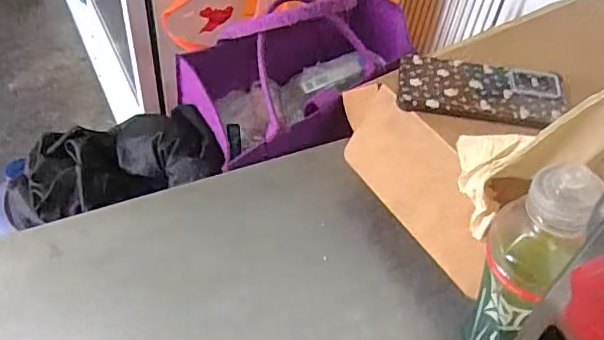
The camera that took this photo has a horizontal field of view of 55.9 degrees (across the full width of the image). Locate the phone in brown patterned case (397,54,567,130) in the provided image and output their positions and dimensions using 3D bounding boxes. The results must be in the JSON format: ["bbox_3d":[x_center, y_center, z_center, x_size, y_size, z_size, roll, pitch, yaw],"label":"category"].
[{"bbox_3d":[0.183,-0.080,0.579,0.166,0.015,0.080,10,48,2],"label":"phone in brown patterned case"}]

